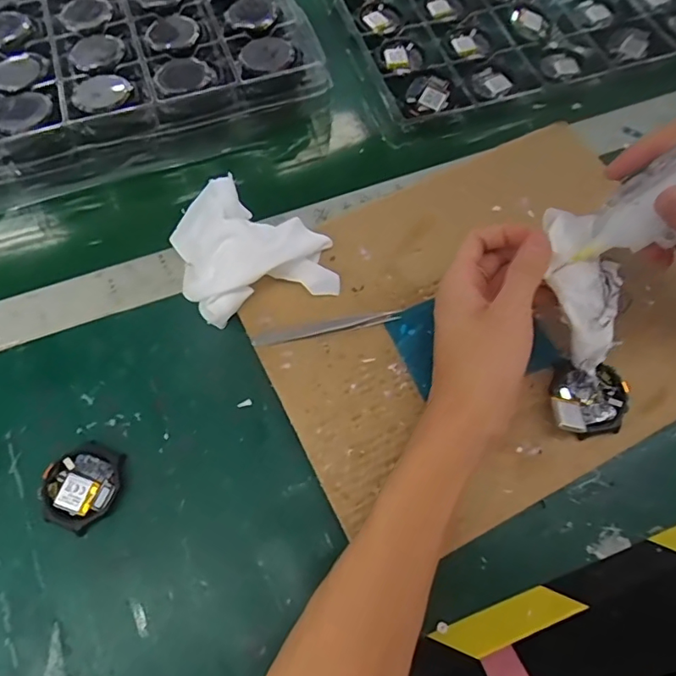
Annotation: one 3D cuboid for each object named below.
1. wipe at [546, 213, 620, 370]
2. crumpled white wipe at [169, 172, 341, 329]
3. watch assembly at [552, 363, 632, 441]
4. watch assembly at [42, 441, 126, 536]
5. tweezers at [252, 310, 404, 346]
[{"bbox_3d":[0.154,-0.033,0.322,0.050,0.024,0.095,-11,88,-6],"label":"wipe"},{"bbox_3d":[-0.062,-0.068,0.376,0.110,0.048,0.092,-20,69,-10],"label":"crumpled white wipe"},{"bbox_3d":[0.169,0.043,0.353,0.053,0.020,0.045,-5,67,-4],"label":"watch assembly"},{"bbox_3d":[-0.166,0.096,0.342,0.048,0.009,0.053,25,68,8],"label":"watch assembly"},{"bbox_3d":[-0.008,-0.009,0.376,0.106,0.007,0.012,-8,67,-5],"label":"tweezers"}]

